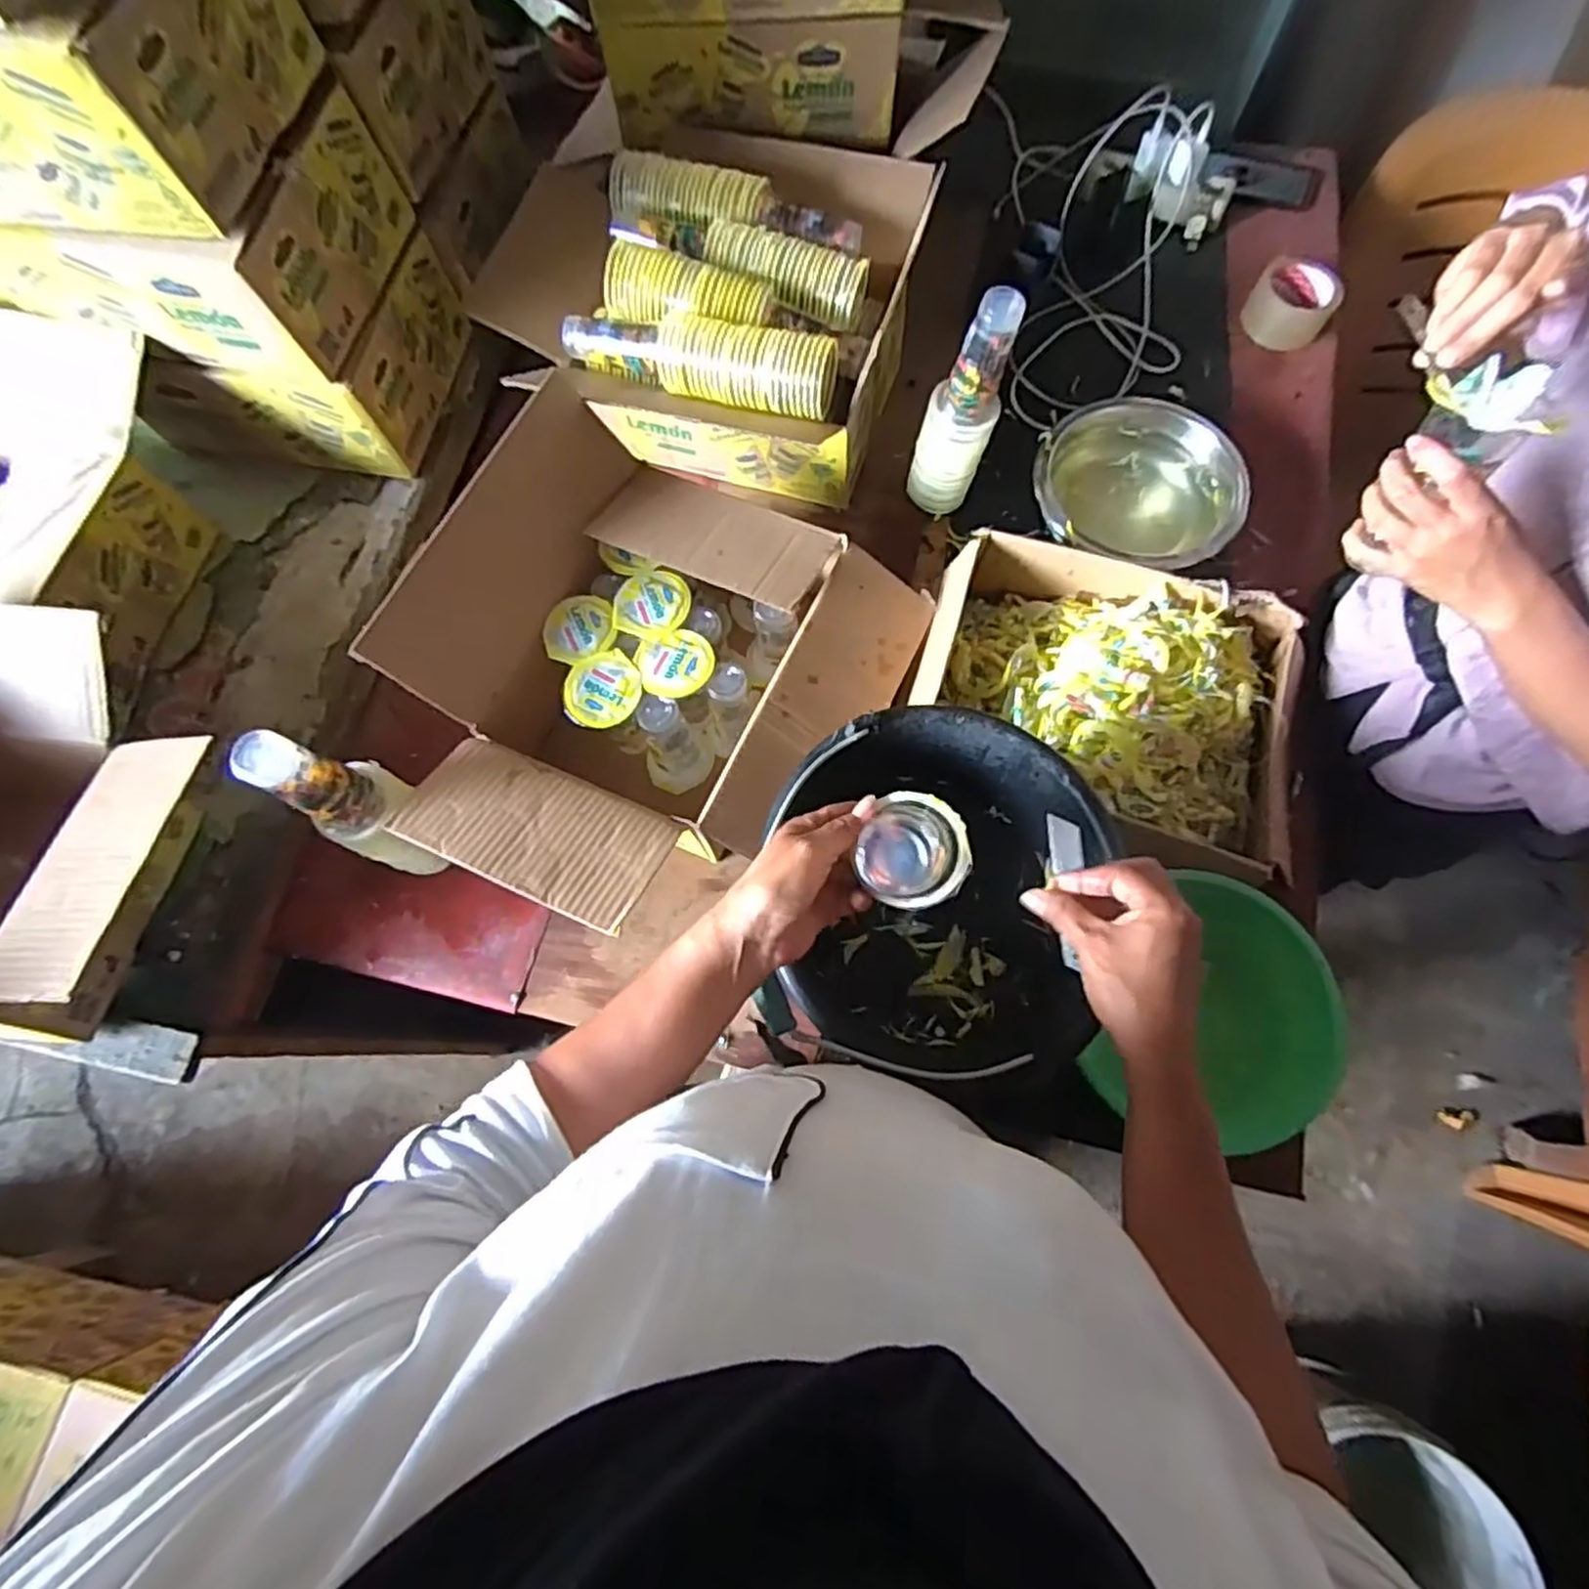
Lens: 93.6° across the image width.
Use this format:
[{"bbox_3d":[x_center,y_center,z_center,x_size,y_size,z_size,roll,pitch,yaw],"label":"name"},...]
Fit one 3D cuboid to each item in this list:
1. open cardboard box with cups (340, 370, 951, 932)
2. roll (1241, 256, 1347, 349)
[{"bbox_3d":[-0.139,-0.101,0.725,0.396,0.214,0.440,26,75,9],"label":"open cardboard box with cups"},{"bbox_3d":[0.637,-0.626,0.952,0.099,0.056,0.099,0,72,1],"label":"roll"}]

